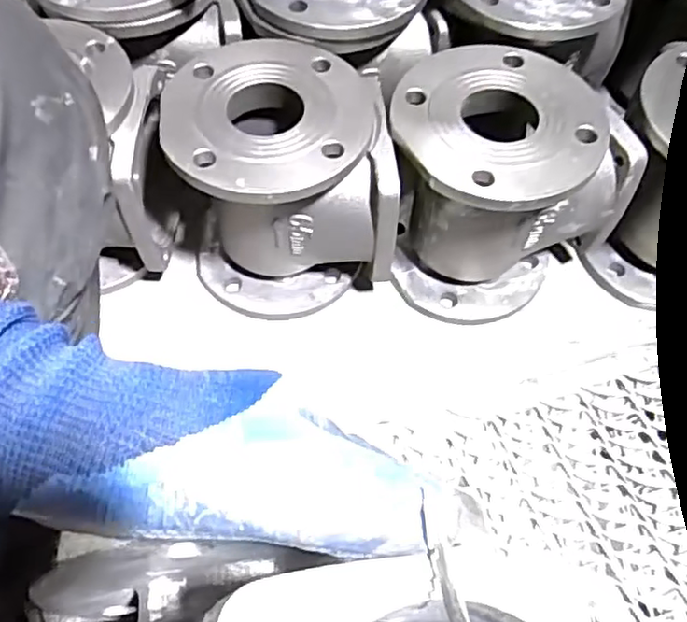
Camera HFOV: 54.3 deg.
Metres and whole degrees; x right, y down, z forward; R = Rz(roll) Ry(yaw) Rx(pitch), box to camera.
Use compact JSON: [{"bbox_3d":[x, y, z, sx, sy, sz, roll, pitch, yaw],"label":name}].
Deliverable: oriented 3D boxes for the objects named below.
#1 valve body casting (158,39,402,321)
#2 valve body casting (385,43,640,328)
[{"bbox_3d":[-0.058,-0.118,0.646,0.181,0.202,0.176,-10,59,-6],"label":"valve body casting"},{"bbox_3d":[0.137,-0.116,0.645,0.185,0.201,0.175,0,59,0],"label":"valve body casting"}]

